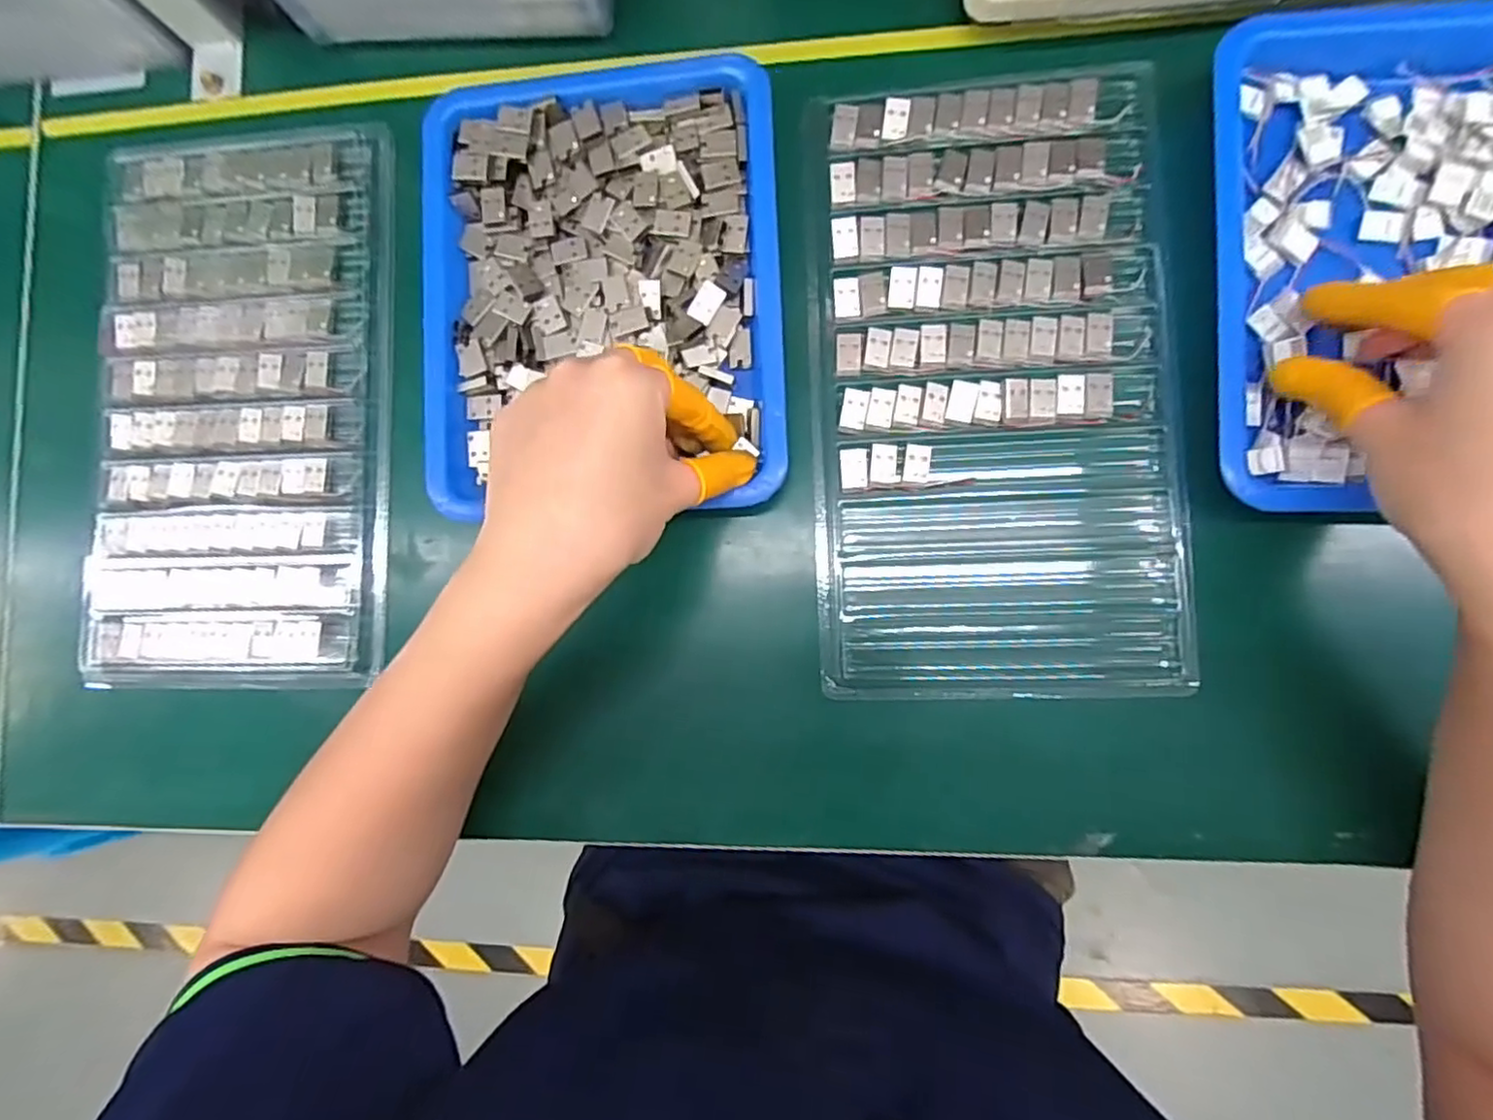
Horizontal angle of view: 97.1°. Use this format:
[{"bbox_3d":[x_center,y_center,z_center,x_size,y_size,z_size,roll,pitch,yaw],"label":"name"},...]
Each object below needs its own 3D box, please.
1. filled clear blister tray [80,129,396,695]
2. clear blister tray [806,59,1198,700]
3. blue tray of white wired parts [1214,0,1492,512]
[{"bbox_3d":[-0.266,-0.078,0.348,0.158,0.014,0.289,0,88,6],"label":"filled clear blister tray"},{"bbox_3d":[0.111,-0.083,0.308,0.159,0.006,0.288,-3,88,6],"label":"clear blister tray"},{"bbox_3d":[0.288,-0.130,0.282,0.168,0.028,0.214,2,88,6],"label":"blue tray of white wired parts"}]

